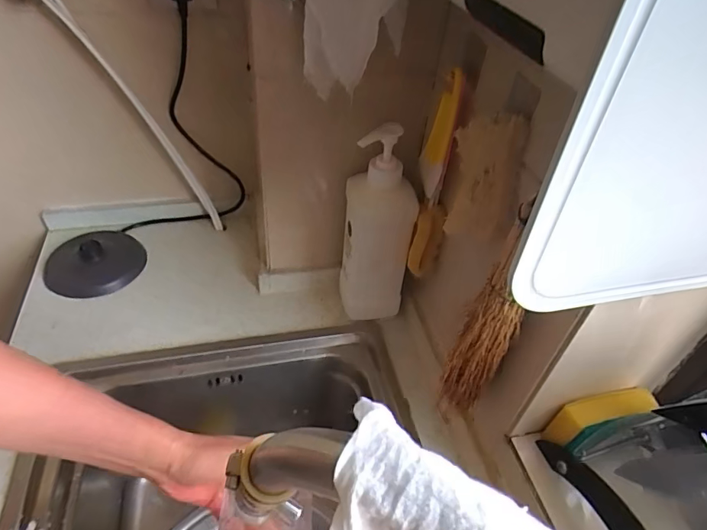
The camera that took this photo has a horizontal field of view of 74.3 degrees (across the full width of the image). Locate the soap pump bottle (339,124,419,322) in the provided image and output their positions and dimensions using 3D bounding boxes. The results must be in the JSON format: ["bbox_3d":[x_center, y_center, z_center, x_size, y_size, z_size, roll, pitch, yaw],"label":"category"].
[{"bbox_3d":[0.031,-0.044,0.597,0.085,0.274,0.055,7,44,1],"label":"soap pump bottle"}]

